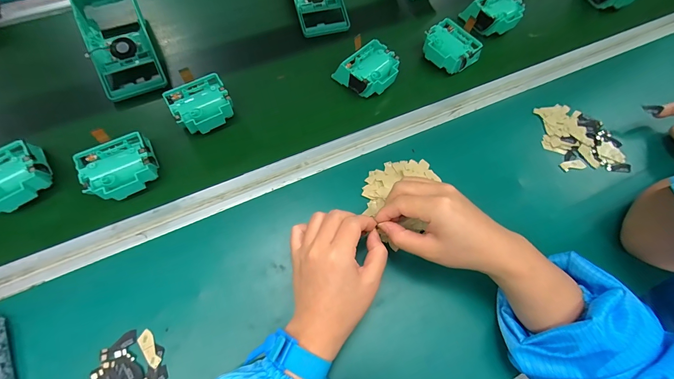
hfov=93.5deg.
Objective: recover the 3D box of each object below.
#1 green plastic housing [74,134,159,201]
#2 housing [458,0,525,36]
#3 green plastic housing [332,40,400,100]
[{"bbox_3d":[-0.257,-0.025,0.380,0.075,0.035,0.068,-26,70,-14],"label":"green plastic housing"},{"bbox_3d":[0.258,-0.286,0.526,0.084,0.046,0.067,-15,67,-10],"label":"housing"},{"bbox_3d":[0.046,-0.170,0.461,0.074,0.041,0.071,-40,74,-19],"label":"green plastic housing"}]

